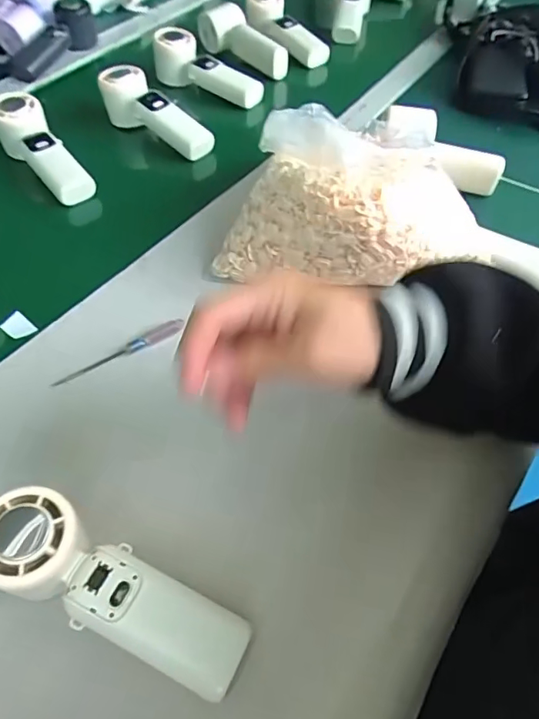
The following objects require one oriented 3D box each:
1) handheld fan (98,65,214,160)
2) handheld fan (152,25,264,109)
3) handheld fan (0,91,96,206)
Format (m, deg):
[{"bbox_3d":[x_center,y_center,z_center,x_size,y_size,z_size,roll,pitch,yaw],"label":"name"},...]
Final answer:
[{"bbox_3d":[-0.142,-0.300,0.620,0.165,0.062,0.049,36,61,23],"label":"handheld fan"},{"bbox_3d":[-0.089,-0.400,0.700,0.162,0.061,0.054,34,60,22],"label":"handheld fan"},{"bbox_3d":[-0.260,-0.240,0.584,0.051,0.045,0.168,-36,77,-27],"label":"handheld fan"}]

